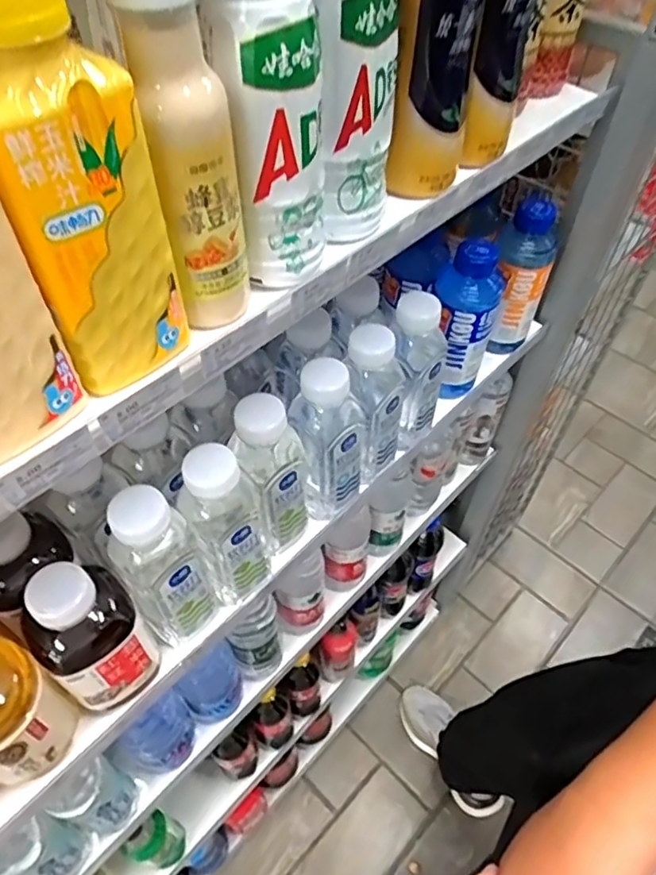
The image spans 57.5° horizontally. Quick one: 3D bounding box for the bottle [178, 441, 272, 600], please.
[{"bbox_3d":[-0.080,0.069,0.484,0.060,0.157,0.060,-27,57,-20],"label":"bottle"}]

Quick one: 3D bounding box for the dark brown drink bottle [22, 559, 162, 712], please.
[{"bbox_3d":[-0.169,0.143,0.436,0.073,0.139,0.063,-33,59,-24],"label":"dark brown drink bottle"}]

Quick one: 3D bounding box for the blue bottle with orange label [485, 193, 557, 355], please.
[{"bbox_3d":[0.218,-0.180,0.688,0.067,0.182,0.060,20,54,14],"label":"blue bottle with orange label"}]

